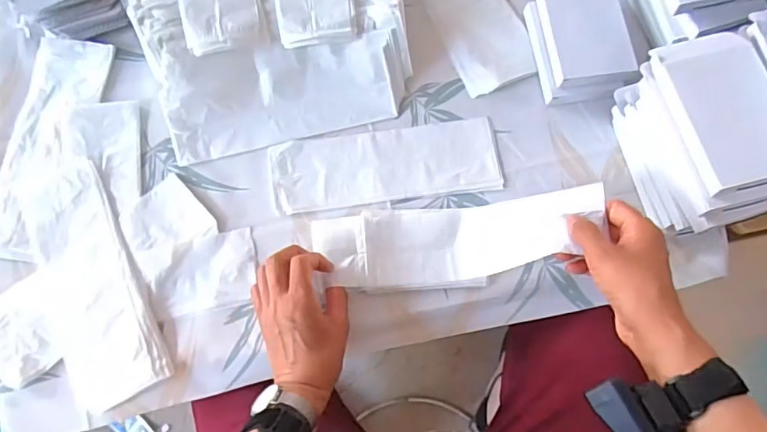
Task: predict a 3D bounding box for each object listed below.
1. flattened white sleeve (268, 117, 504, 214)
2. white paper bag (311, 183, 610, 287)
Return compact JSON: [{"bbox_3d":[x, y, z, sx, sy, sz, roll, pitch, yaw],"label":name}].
[{"bbox_3d":[0.003,-0.057,0.589,0.246,0.005,0.083,-7,76,-1],"label":"flattened white sleeve"},{"bbox_3d":[0.071,0.023,0.541,0.280,0.048,0.079,-8,76,9],"label":"white paper bag"}]

